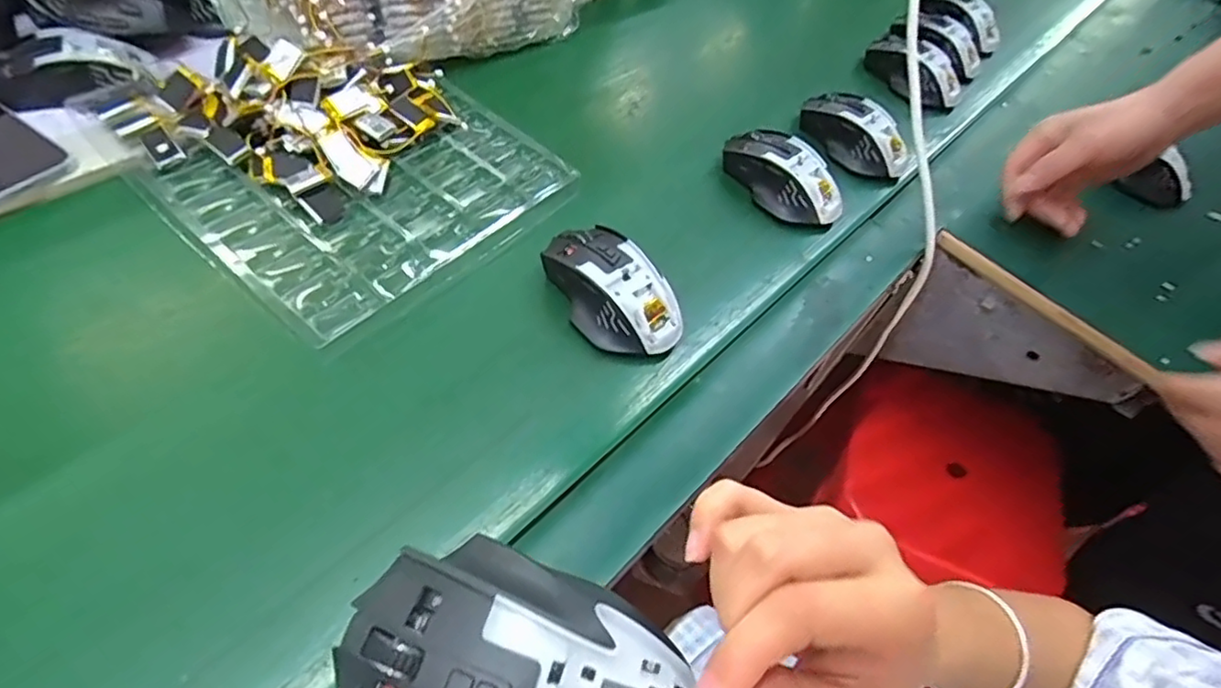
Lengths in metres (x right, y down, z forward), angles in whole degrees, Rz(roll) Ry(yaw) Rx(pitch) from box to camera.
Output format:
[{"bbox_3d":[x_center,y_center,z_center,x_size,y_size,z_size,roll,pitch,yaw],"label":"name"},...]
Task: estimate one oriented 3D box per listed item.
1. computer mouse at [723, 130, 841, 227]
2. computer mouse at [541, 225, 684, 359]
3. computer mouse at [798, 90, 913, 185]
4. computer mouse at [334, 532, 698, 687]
[{"bbox_3d":[0.147,-0.148,0.538,0.059,0.033,0.107,-33,64,-24],"label":"computer mouse"},{"bbox_3d":[0.000,-0.039,0.437,0.067,0.038,0.108,-32,64,-24],"label":"computer mouse"},{"bbox_3d":[0.232,-0.200,0.586,0.054,0.034,0.109,-34,64,-25],"label":"computer mouse"},{"bbox_3d":[-0.027,0.104,0.194,0.108,0.035,0.067,19,56,8],"label":"computer mouse"}]

